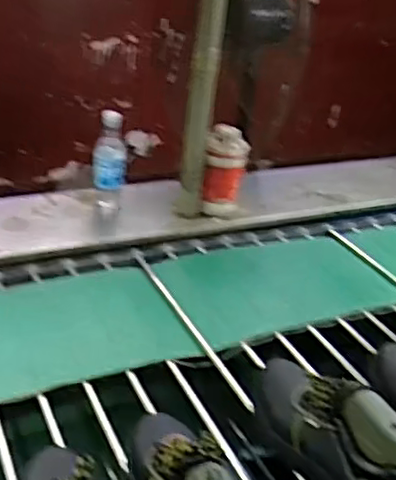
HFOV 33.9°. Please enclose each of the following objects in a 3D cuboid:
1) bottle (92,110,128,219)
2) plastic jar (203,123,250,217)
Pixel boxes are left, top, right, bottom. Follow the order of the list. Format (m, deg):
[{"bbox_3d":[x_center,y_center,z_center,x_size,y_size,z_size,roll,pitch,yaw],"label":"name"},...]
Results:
[{"bbox_3d":[-0.197,-0.150,1.443,0.073,0.245,0.072,5,30,-5],"label":"bottle"},{"bbox_3d":[0.057,-0.149,1.451,0.086,0.200,0.071,15,31,12],"label":"plastic jar"}]

